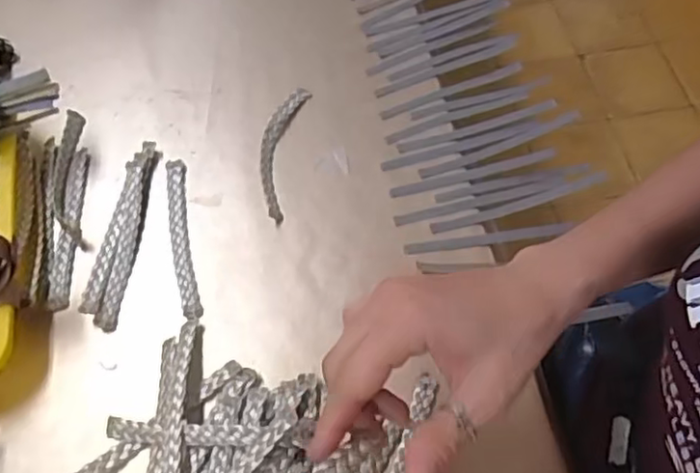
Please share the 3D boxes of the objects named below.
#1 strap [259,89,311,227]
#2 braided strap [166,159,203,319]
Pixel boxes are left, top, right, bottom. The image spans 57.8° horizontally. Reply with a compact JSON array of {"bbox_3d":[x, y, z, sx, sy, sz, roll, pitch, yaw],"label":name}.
[{"bbox_3d":[-0.058,-0.070,0.512,0.028,0.011,0.129,7,62,5],"label":"strap"},{"bbox_3d":[-0.129,-0.002,0.482,0.016,0.004,0.137,-12,62,-5],"label":"braided strap"}]

